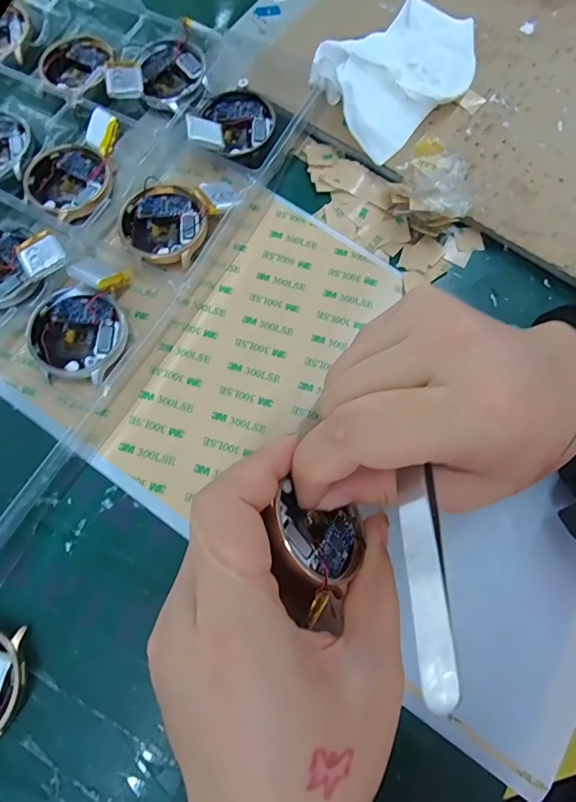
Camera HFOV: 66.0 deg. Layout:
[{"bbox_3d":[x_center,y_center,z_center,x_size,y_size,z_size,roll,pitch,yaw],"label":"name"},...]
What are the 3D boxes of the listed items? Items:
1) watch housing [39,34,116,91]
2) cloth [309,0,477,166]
[{"bbox_3d":[-0.128,-0.205,0.267,0.039,0.005,0.038,1,73,-3],"label":"watch housing"},{"bbox_3d":[0.065,-0.192,0.255,0.108,0.024,0.071,-41,79,-14],"label":"cloth"}]

